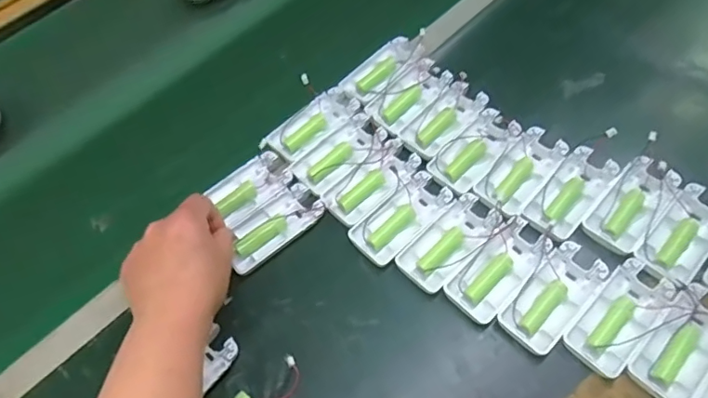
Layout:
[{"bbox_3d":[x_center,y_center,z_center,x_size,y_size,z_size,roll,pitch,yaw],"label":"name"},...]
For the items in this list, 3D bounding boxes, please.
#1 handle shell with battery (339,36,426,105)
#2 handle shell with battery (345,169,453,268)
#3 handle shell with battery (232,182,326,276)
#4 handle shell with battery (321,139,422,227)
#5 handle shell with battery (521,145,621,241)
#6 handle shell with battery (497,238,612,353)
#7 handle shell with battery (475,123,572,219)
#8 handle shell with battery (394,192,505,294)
[{"bbox_3d":[0.032,-0.139,0.560,0.096,0.023,0.048,-42,64,-18],"label":"handle shell with battery"},{"bbox_3d":[0.043,0.017,0.475,0.046,0.013,0.095,39,70,24],"label":"handle shell with battery"},{"bbox_3d":[-0.072,0.024,0.475,0.092,0.010,0.044,-39,63,-16],"label":"handle shell with battery"},{"bbox_3d":[0.017,-0.017,0.492,0.096,0.018,0.041,-40,64,-17],"label":"handle shell with battery"},{"bbox_3d":[0.190,-0.005,0.471,0.045,0.021,0.098,37,69,23],"label":"handle shell with battery"},{"bbox_3d":[0.159,0.078,0.427,0.044,0.022,0.093,38,70,24],"label":"handle shell with battery"},{"bbox_3d":[0.155,-0.026,0.490,0.043,0.020,0.090,36,69,23],"label":"handle shell with battery"},{"bbox_3d":[0.084,0.036,0.458,0.098,0.014,0.044,-41,64,-18],"label":"handle shell with battery"}]

